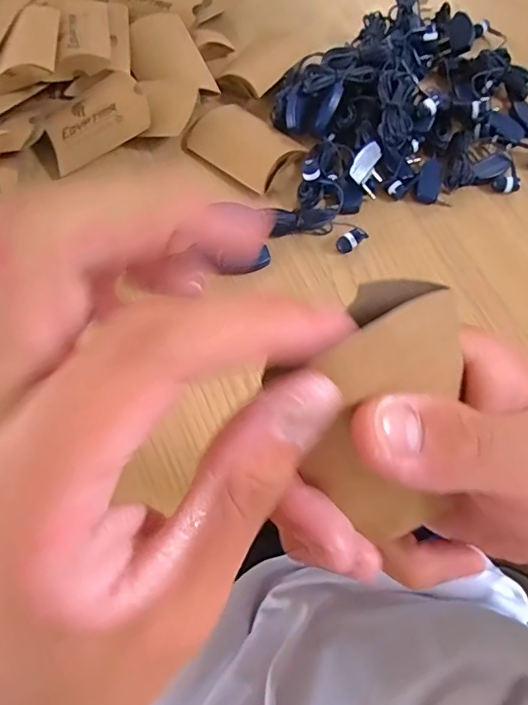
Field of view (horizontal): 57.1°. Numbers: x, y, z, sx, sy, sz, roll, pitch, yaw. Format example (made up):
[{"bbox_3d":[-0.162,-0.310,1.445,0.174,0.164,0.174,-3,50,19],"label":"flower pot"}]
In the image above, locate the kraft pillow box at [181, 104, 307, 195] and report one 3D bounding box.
[{"bbox_3d":[-0.019,-0.166,0.386,0.088,0.011,0.057,39,73,14],"label":"kraft pillow box"}]

